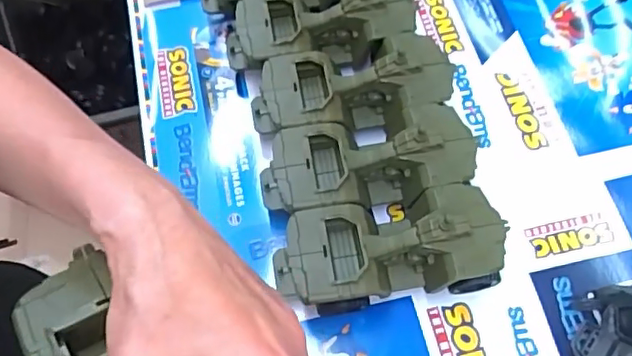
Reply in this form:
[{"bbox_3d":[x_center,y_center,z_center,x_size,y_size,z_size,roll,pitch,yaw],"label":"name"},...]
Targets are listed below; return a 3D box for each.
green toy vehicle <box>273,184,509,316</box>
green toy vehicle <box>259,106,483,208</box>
[{"bbox_3d":[0.059,0.062,0.482,0.178,0.080,0.078,-10,65,-2],"label":"green toy vehicle"},{"bbox_3d":[0.045,-0.008,0.519,0.187,0.076,0.084,-11,65,-2],"label":"green toy vehicle"}]

